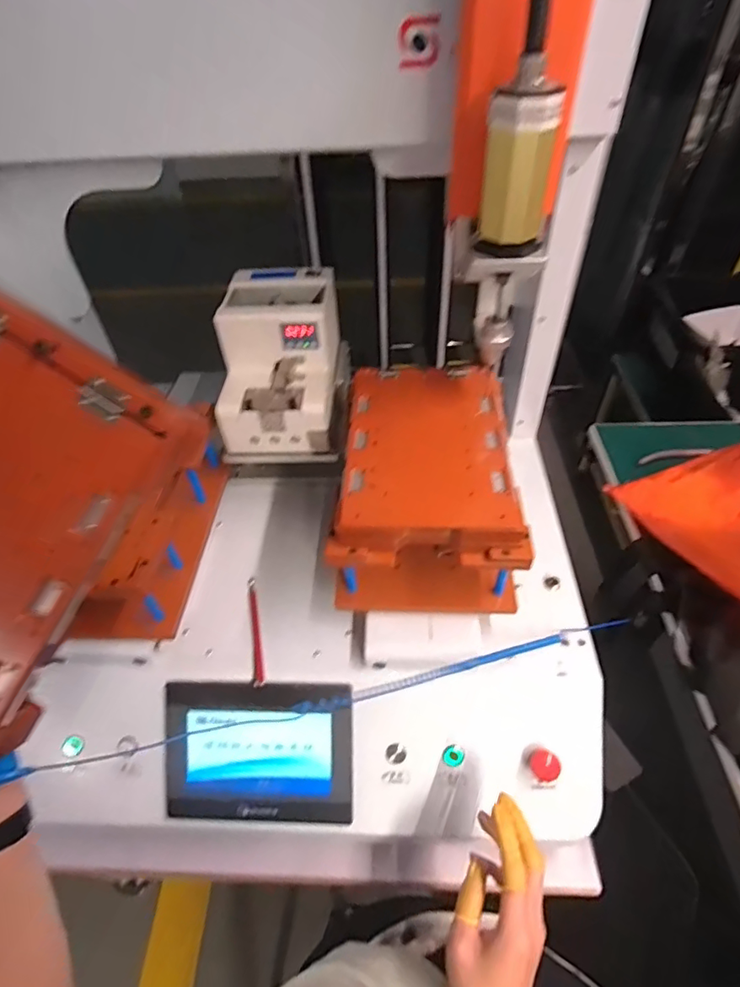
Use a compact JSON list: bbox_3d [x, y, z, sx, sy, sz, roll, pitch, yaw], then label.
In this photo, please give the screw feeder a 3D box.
[{"bbox_3d":[-0.104,-0.161,0.655,0.147,0.160,0.198,-1,47,3],"label":"screw feeder"}]

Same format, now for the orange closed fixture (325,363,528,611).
[{"bbox_3d":[0.062,-0.007,0.582,0.175,0.140,0.240,1,47,4],"label":"orange closed fixture"}]

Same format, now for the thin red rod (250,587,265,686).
[{"bbox_3d":[-0.127,0.157,0.578,0.011,0.005,0.118,-9,48,-5],"label":"thin red rod"}]

